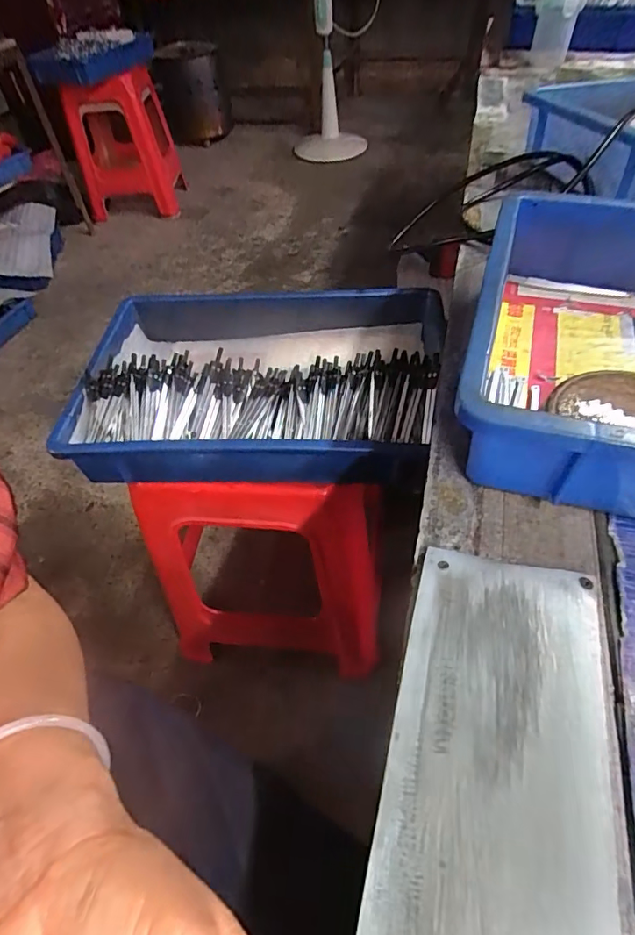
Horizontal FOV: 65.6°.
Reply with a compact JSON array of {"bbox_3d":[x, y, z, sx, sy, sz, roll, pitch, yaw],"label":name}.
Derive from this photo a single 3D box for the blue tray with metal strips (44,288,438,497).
[{"bbox_3d":[-0.065,-0.106,0.597,0.420,0.086,0.276,1,50,6],"label":"blue tray with metal strips"}]

